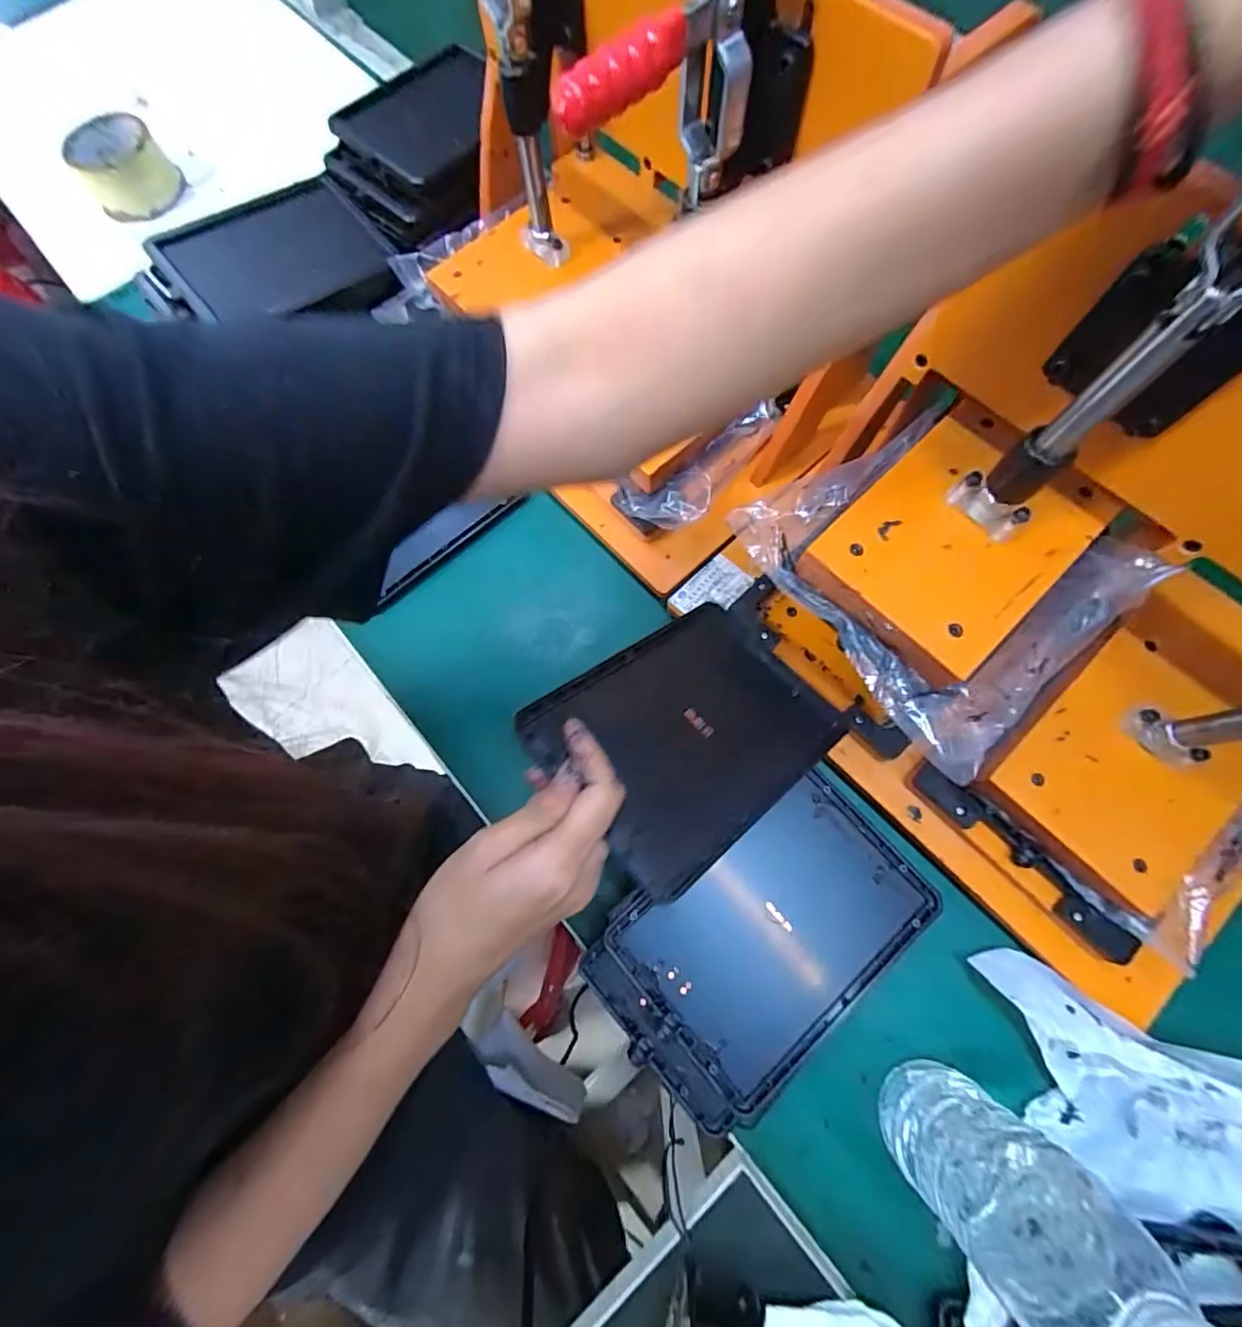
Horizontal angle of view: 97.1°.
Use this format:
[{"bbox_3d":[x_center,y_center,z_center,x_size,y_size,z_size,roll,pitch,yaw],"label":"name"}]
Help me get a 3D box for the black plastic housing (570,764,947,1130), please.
[{"bbox_3d":[0.079,0.158,0.323,0.187,0.025,0.117,-42,75,-11],"label":"black plastic housing"}]

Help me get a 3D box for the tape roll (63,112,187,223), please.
[{"bbox_3d":[-0.505,-0.503,0.558,0.081,0.051,0.081,0,72,1],"label":"tape roll"}]

